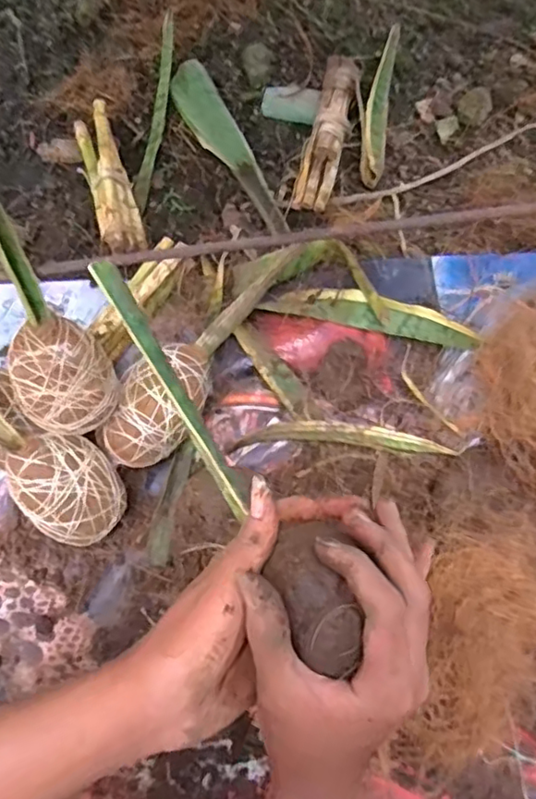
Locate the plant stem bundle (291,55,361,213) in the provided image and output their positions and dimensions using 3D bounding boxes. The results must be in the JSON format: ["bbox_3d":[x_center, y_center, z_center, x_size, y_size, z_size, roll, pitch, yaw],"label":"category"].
[{"bbox_3d":[0.053,-0.235,0.537,0.031,0.023,0.142,14,76,5],"label":"plant stem bundle"}]

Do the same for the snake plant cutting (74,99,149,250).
[{"bbox_3d":[-0.142,-0.191,0.539,0.036,0.034,0.146,-18,76,-3],"label":"snake plant cutting"}]

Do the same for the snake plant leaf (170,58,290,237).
[{"bbox_3d":[-0.036,-0.228,0.549,0.039,0.017,0.203,-27,77,-6],"label":"snake plant leaf"}]

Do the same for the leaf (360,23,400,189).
[{"bbox_3d":[0.102,-0.272,0.559,0.023,0.018,0.166,7,76,3],"label":"leaf"}]

